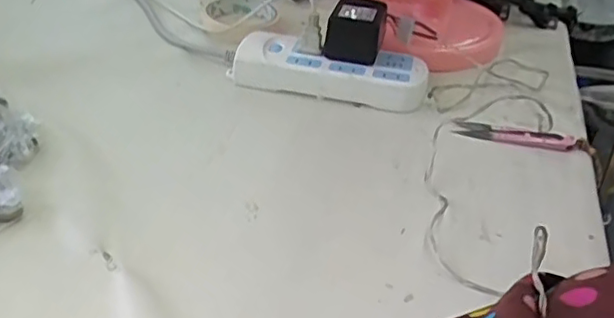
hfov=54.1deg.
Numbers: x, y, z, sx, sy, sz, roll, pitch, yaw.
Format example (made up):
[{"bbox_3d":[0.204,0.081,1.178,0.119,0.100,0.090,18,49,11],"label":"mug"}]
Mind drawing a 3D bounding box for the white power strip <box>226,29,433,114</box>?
[{"bbox_3d":[0.023,-0.087,0.588,0.188,0.035,0.073,13,38,7],"label":"white power strip"}]

